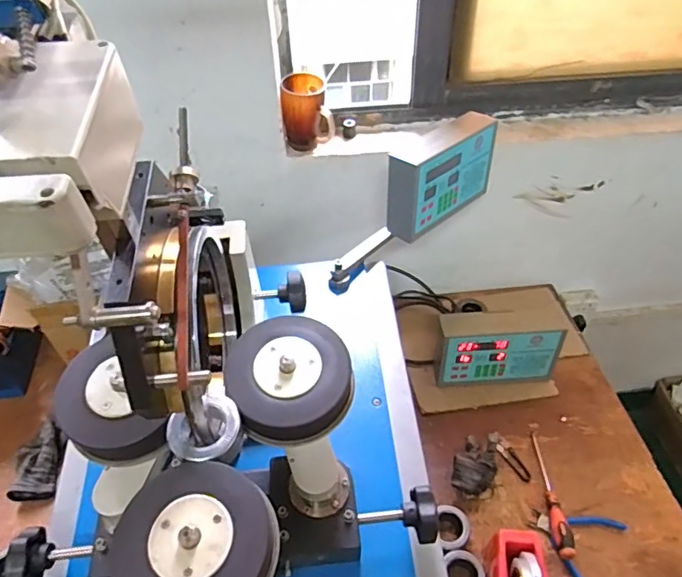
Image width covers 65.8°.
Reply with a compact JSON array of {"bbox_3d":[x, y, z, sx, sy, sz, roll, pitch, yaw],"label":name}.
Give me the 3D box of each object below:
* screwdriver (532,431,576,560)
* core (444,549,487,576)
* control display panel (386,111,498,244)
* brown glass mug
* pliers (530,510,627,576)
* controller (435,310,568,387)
[{"bbox_3d":[0.346,0.335,0.880,0.027,0.030,0.218,0,44,2],"label":"screwdriver"},{"bbox_3d":[0.186,0.430,0.789,0.056,0.034,0.068,-3,44,-2],"label":"core"},{"bbox_3d":[0.171,-0.198,0.920,0.224,0.148,0.068,-34,48,-30],"label":"control display panel"},{"bbox_3d":[-0.060,-0.319,0.962,0.088,0.116,0.078,-3,44,-1],"label":"brown glass mug"},{"bbox_3d":[0.366,0.393,0.830,0.129,0.021,0.132,25,50,25],"label":"pliers"},{"bbox_3d":[0.296,0.114,1.009,0.229,0.162,0.072,-2,44,-1],"label":"controller"}]

